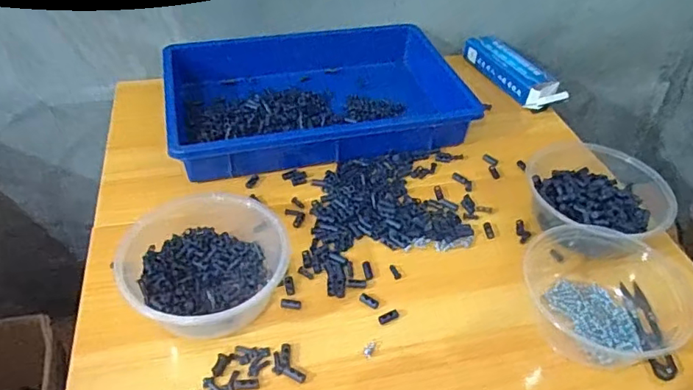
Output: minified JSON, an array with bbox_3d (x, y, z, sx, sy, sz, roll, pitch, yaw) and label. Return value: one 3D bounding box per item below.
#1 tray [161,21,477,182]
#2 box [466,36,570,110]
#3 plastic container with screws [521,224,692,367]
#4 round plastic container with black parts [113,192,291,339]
[{"bbox_3d":[-0.044,-0.145,0.716,0.356,0.053,0.265,-7,43,-12],"label":"tray"},{"bbox_3d":[0.244,-0.181,0.795,0.057,0.039,0.180,-15,45,-20],"label":"box"},{"bbox_3d":[0.243,0.085,0.481,0.150,0.058,0.137,23,45,19],"label":"plastic container with screws"},{"bbox_3d":[-0.129,0.059,0.489,0.136,0.054,0.138,2,42,-2],"label":"round plastic container with black parts"}]

